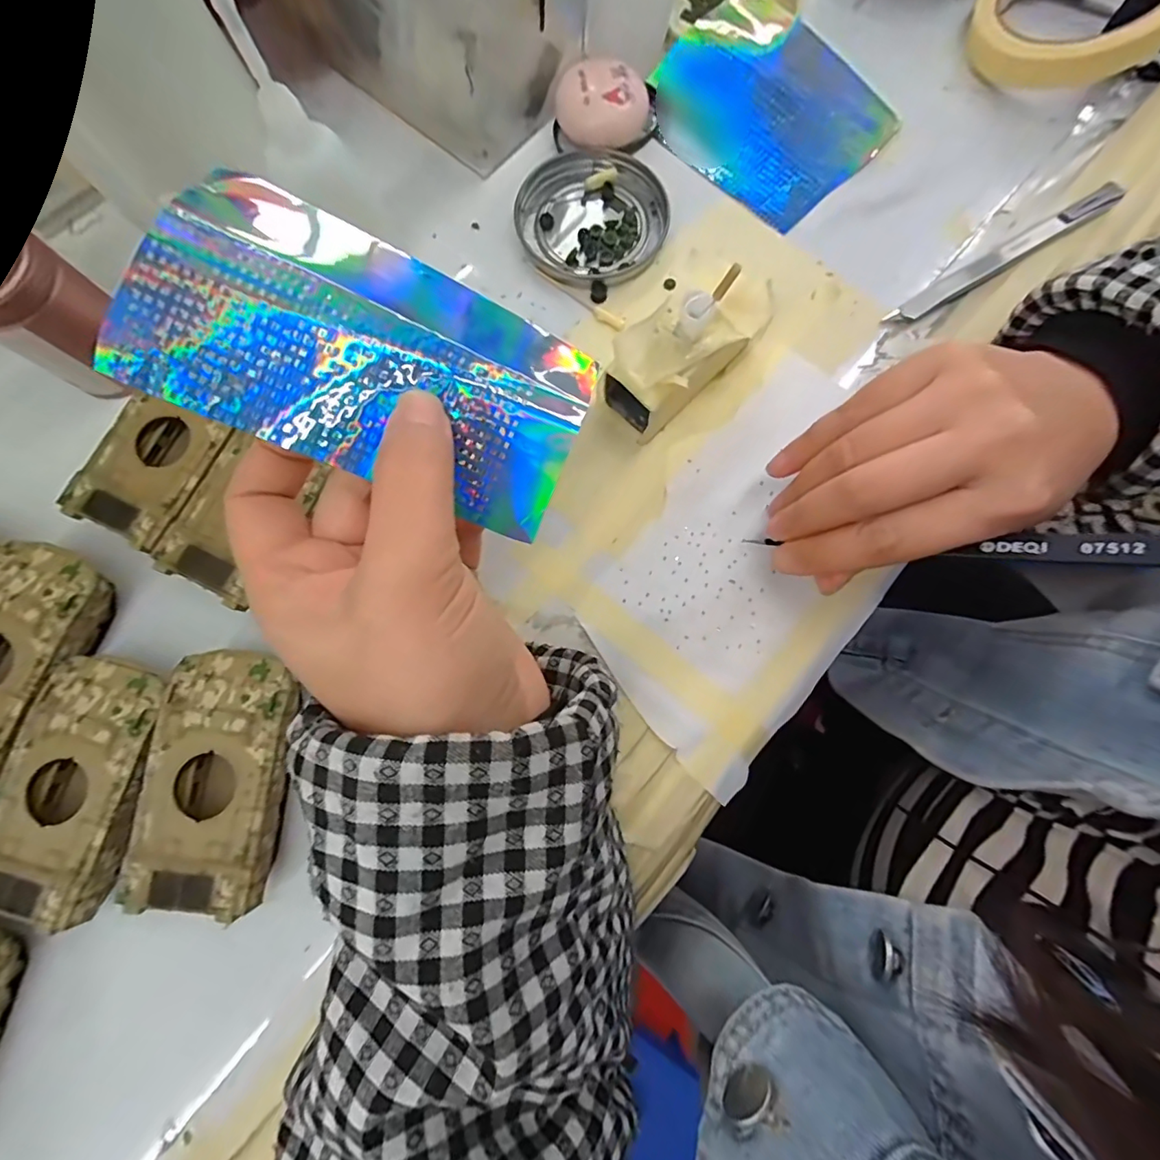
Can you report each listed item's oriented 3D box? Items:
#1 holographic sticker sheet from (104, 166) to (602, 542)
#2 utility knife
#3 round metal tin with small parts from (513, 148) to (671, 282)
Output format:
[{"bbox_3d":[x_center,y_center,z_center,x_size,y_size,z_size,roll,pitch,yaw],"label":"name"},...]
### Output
[{"bbox_3d":[-0.057,-0.066,0.151,0.119,0.014,0.071,22,79,-14],"label":"holographic sticker sheet"},{"bbox_3d":[0.216,-0.166,0.264,0.136,0.015,0.013,-29,80,-5],"label":"utility knife"},{"bbox_3d":[0.006,-0.194,0.274,0.076,0.007,0.074,0,79,0],"label":"round metal tin with small parts"}]

